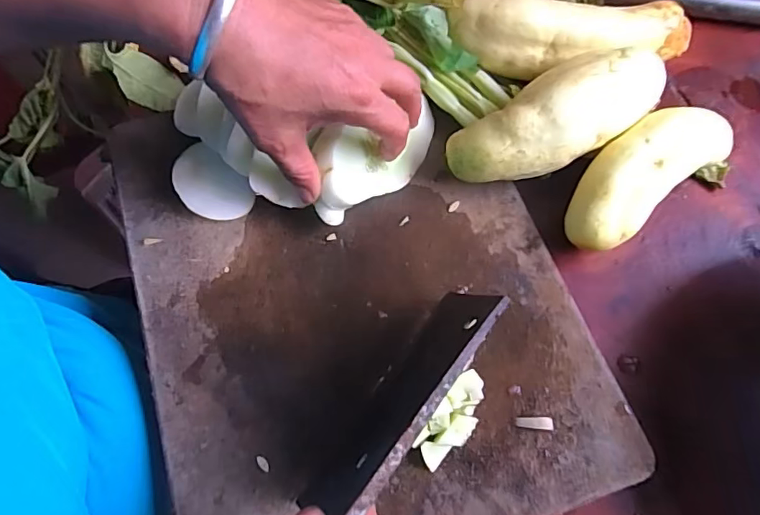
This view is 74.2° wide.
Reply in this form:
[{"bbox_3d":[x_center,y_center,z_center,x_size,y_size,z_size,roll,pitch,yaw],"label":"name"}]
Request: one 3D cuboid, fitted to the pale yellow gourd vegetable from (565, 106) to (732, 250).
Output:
[{"bbox_3d":[0.190,-0.058,0.357,0.145,0.051,0.061,-28,72,-10],"label":"pale yellow gourd vegetable"}]

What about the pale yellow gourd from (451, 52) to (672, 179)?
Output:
[{"bbox_3d":[0.122,-0.093,0.340,0.147,0.044,0.052,-26,75,-10],"label":"pale yellow gourd"}]

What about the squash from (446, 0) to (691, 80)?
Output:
[{"bbox_3d":[0.147,-0.167,0.390,0.189,0.063,0.048,0,69,0],"label":"squash"}]

